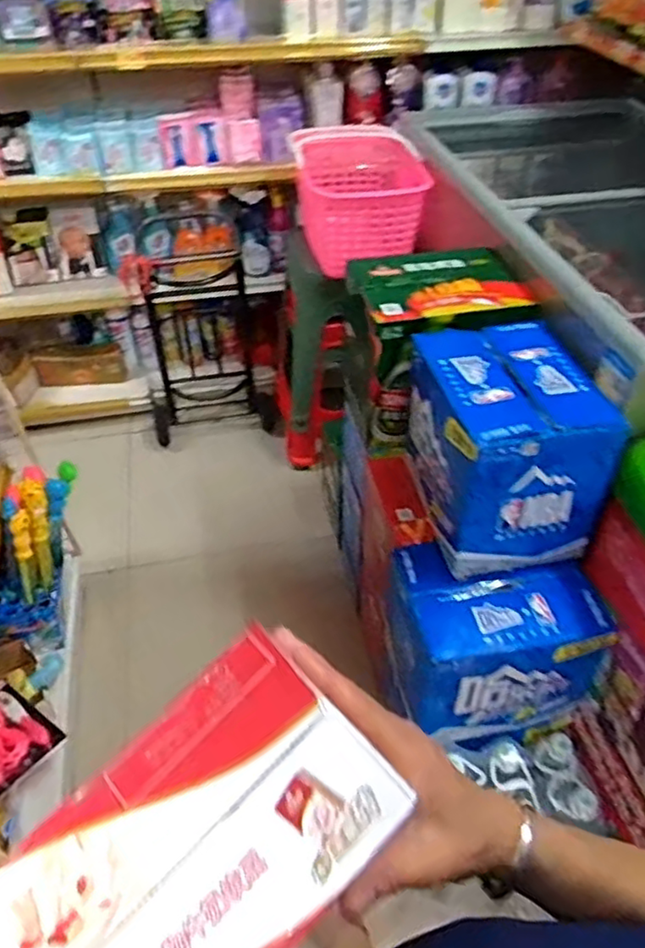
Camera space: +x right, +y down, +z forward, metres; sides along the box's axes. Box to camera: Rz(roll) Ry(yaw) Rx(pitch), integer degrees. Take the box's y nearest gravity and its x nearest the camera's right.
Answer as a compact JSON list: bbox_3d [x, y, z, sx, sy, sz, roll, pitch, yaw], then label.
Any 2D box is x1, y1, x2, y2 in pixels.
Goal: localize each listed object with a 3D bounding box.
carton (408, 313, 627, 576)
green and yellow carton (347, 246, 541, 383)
[{"bbox_3d":[0.290,-0.053,1.086,0.239,0.273,0.317,-9,44,-9],"label":"carton"},{"bbox_3d":[0.213,-0.317,1.212,0.283,0.110,0.271,-5,43,-5],"label":"green and yellow carton"}]

